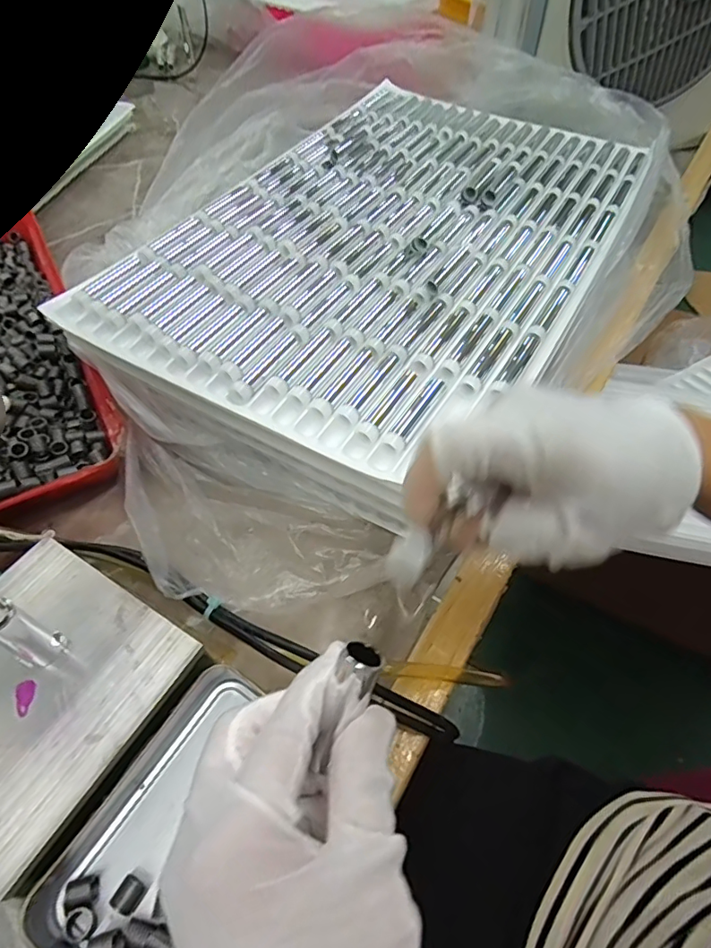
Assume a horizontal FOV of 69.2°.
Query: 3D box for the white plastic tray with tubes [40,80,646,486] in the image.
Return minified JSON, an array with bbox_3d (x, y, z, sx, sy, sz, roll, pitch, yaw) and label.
[{"bbox_3d":[0.040,-0.214,0.448,0.329,0.046,0.495,25,57,16],"label":"white plastic tray with tubes"}]

